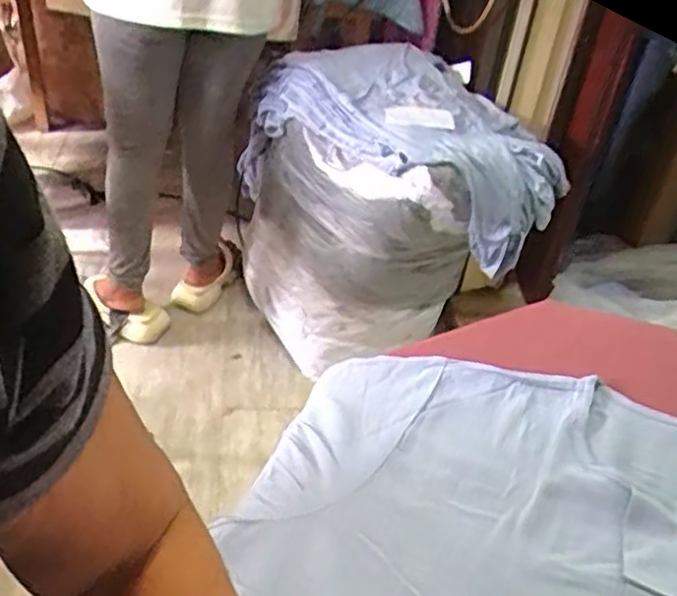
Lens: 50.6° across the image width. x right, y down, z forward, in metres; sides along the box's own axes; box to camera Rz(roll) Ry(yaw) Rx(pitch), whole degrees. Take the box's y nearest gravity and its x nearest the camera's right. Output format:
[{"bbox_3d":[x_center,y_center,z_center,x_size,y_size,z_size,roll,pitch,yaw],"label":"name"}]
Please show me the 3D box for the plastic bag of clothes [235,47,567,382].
[{"bbox_3d":[0.104,-0.206,1.697,0.568,0.624,0.536,-9,41,-20],"label":"plastic bag of clothes"}]

